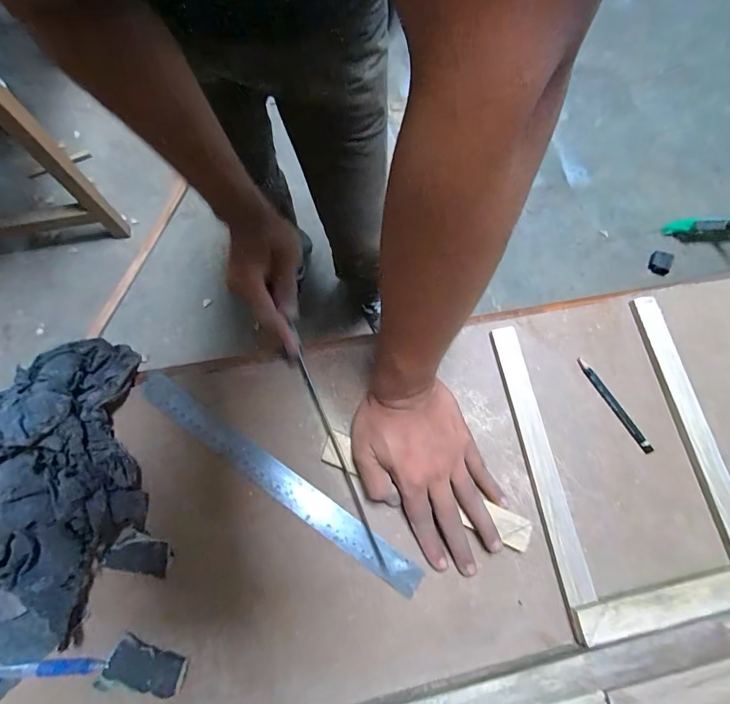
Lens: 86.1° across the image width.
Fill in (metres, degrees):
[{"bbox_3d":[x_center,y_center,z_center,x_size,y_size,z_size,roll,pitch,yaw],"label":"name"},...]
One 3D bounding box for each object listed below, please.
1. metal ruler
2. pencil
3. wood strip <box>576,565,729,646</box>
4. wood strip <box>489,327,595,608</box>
[{"bbox_3d":[-0.087,0.124,0.376,0.319,0.007,0.034,35,77,6],"label":"metal ruler"},{"bbox_3d":[0.259,0.054,0.404,0.010,0.007,0.111,-28,75,-11],"label":"pencil"},{"bbox_3d":[0.286,0.223,0.351,0.195,0.007,0.028,-10,72,-5],"label":"wood strip"},{"bbox_3d":[0.171,0.101,0.383,0.027,0.015,0.260,-9,72,-5],"label":"wood strip"}]

